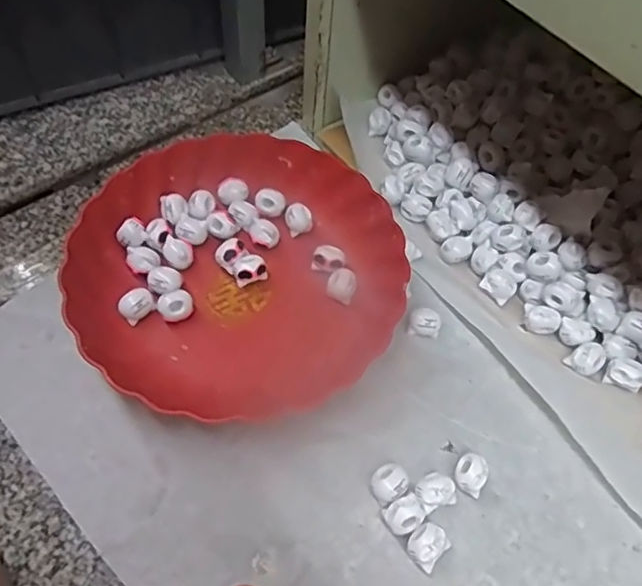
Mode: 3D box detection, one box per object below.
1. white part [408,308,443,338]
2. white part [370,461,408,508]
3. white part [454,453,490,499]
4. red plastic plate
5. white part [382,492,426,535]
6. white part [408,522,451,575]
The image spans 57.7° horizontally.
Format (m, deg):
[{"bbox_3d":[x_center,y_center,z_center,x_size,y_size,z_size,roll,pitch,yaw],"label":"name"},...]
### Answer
[{"bbox_3d":[0.080,0.022,0.448,0.024,0.012,0.019,6,59,0],"label":"white part"},{"bbox_3d":[0.045,0.125,0.384,0.024,0.014,0.022,2,59,-3],"label":"white part"},{"bbox_3d":[0.100,0.121,0.390,0.021,0.019,0.024,25,60,11],"label":"white part"},{"bbox_3d":[-0.058,-0.025,0.450,0.234,0.045,0.232,2,59,-3],"label":"red plastic plate"},{"bbox_3d":[0.054,0.143,0.375,0.026,0.019,0.020,-25,64,-18],"label":"white part"},{"bbox_3d":[0.066,0.159,0.366,0.023,0.019,0.024,37,63,17],"label":"white part"}]

